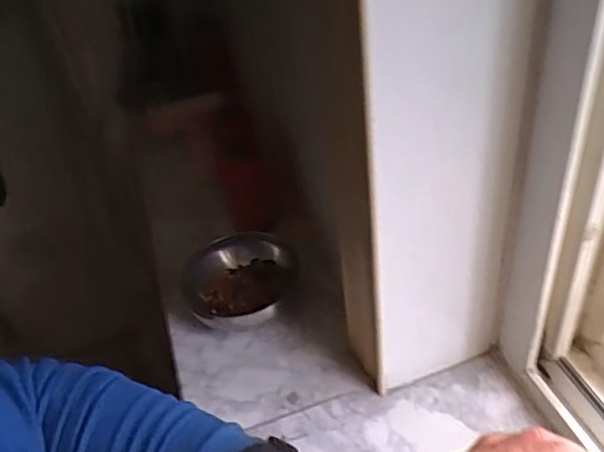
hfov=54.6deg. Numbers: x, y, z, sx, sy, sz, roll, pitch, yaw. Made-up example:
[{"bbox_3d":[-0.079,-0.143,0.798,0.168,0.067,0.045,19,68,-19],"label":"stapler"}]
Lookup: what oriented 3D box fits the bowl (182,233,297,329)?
[{"bbox_3d":[-0.056,0.051,0.539,0.098,0.050,0.106,-4,40,3],"label":"bowl"}]

